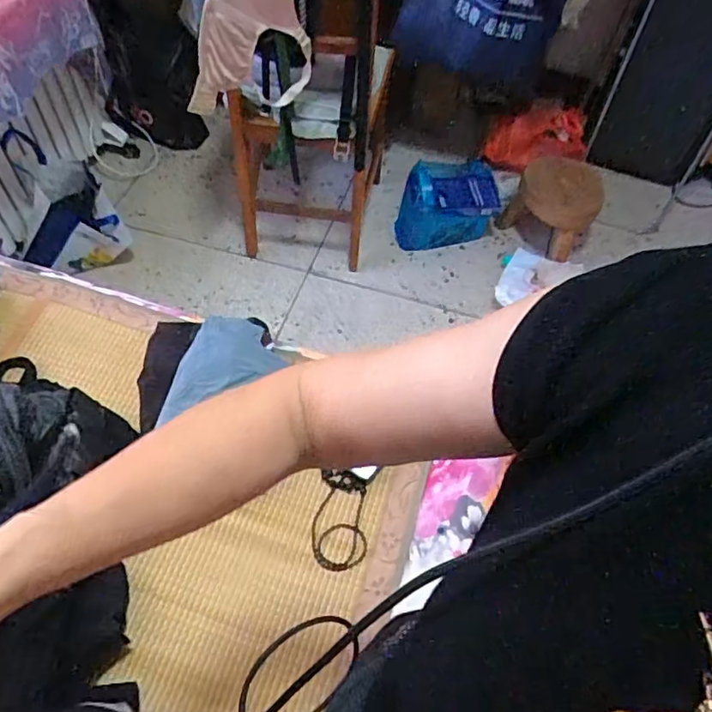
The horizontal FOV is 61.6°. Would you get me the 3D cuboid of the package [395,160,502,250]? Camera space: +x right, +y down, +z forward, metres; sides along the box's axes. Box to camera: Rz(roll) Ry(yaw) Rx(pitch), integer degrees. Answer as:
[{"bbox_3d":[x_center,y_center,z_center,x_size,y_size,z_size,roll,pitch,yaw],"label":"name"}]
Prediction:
[{"bbox_3d":[0.288,-0.458,1.865,0.350,0.218,0.153,-14,58,-12],"label":"package"}]

